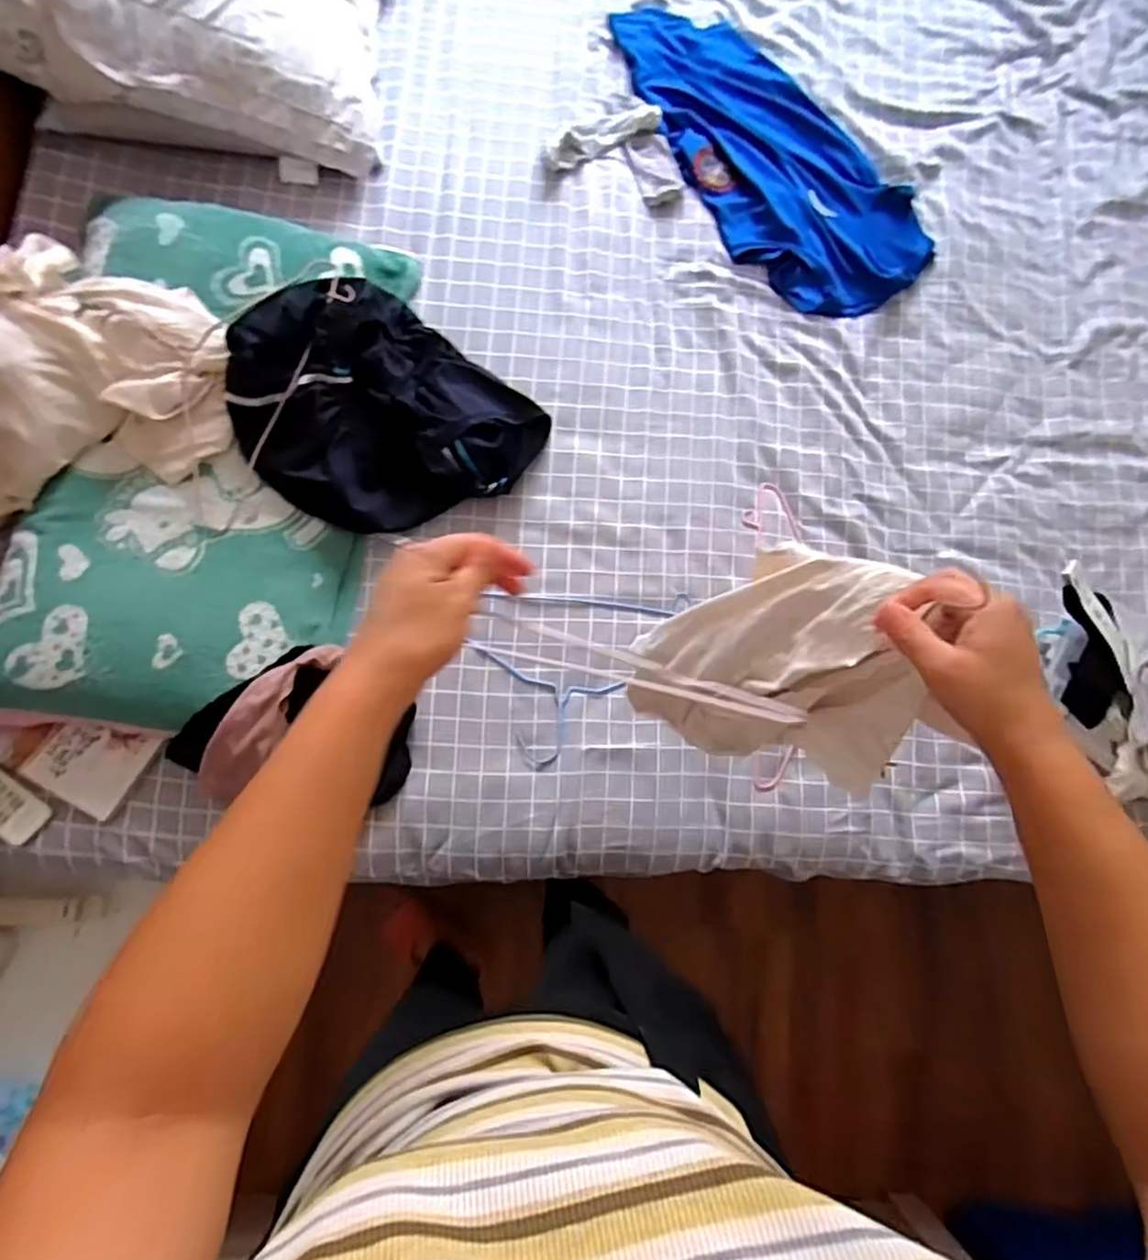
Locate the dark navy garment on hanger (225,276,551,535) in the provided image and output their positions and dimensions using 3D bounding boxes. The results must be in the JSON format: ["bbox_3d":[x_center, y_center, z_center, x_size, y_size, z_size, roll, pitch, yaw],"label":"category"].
[{"bbox_3d":[-0.241,-0.280,0.847,0.342,0.140,0.315,31,80,1],"label":"dark navy garment on hanger"}]

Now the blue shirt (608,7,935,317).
[{"bbox_3d":[0.294,-0.755,1.026,0.275,0.030,0.610,-42,86,-9],"label":"blue shirt"}]

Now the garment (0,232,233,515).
[{"bbox_3d":[-0.608,-0.321,0.772,0.362,0.098,0.309,-6,82,-6],"label":"garment"}]

